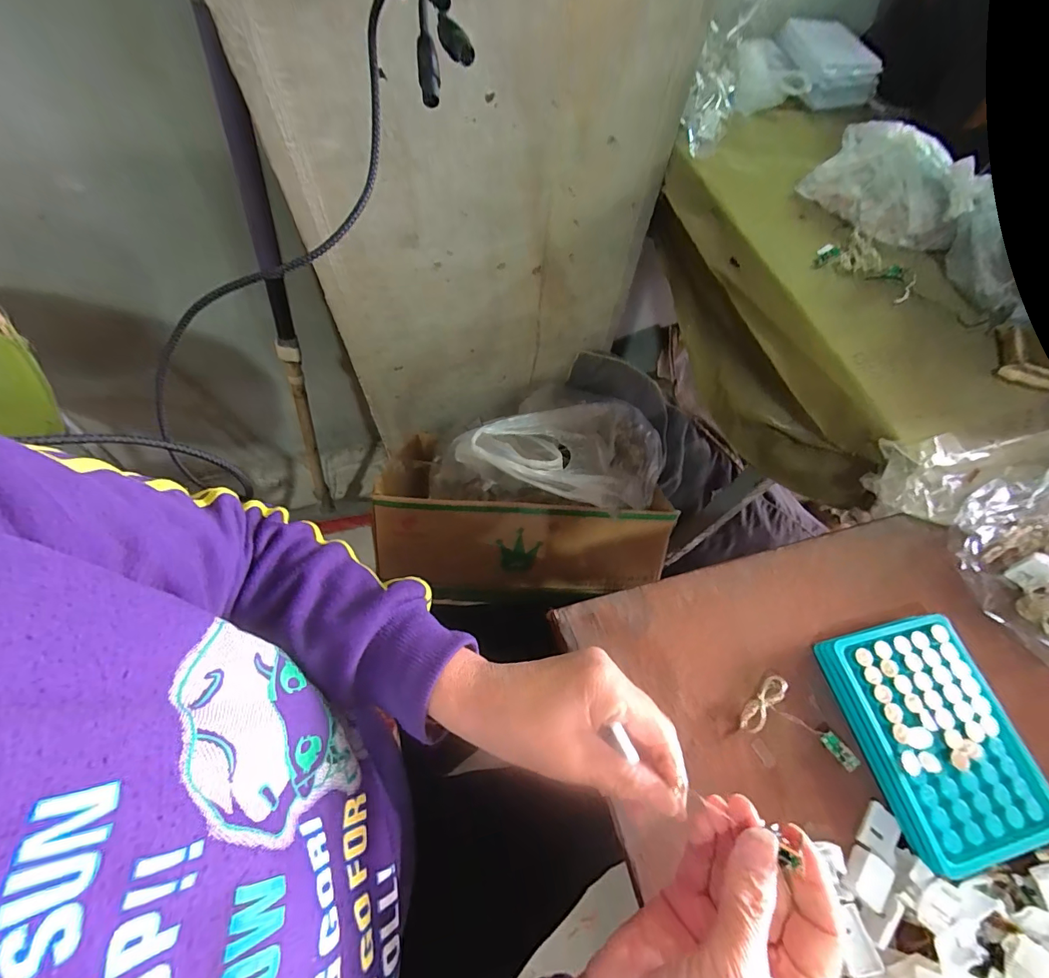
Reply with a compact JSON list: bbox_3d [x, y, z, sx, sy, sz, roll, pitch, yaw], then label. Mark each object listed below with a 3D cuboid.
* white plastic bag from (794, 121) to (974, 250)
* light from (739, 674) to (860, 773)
[{"bbox_3d":[0.387,-0.325,0.468,0.071,0.070,0.166,-30,69,-17],"label":"white plastic bag"},{"bbox_3d":[0.183,0.152,0.293,0.068,0.008,0.039,20,64,6],"label":"light"}]

